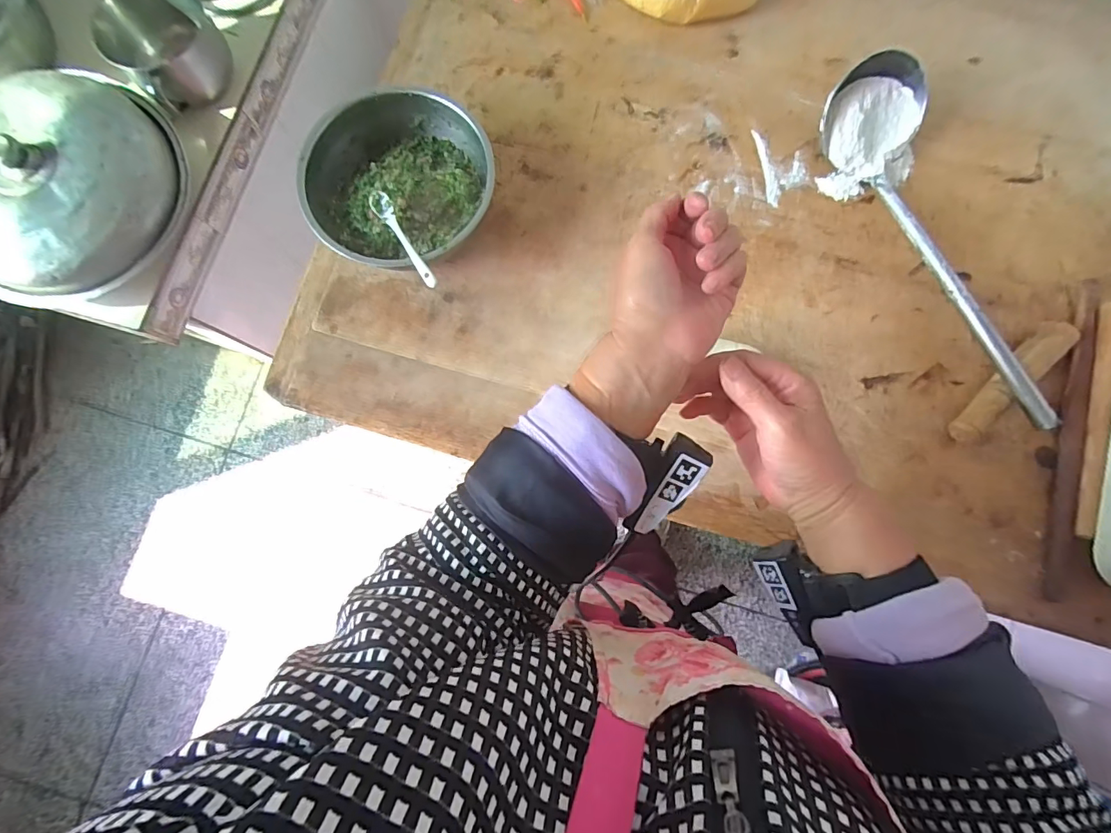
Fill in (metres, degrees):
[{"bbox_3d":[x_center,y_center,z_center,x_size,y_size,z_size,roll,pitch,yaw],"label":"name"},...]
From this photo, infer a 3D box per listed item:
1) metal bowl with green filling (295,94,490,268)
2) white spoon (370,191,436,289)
[{"bbox_3d":[-0.180,-0.270,0.586,0.213,0.080,0.201,0,79,-1],"label":"metal bowl with green filling"},{"bbox_3d":[-0.173,-0.204,0.538,0.023,0.026,0.150,-33,82,-5],"label":"white spoon"}]

